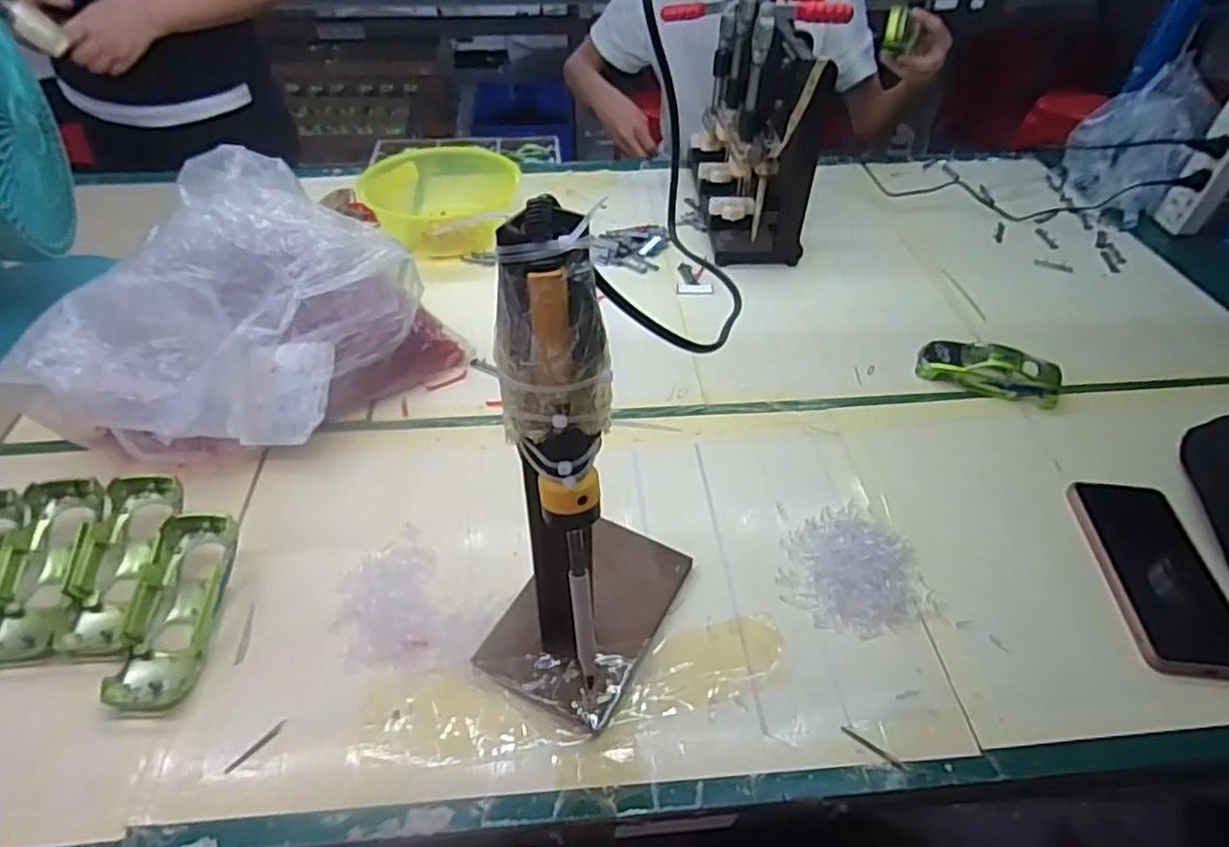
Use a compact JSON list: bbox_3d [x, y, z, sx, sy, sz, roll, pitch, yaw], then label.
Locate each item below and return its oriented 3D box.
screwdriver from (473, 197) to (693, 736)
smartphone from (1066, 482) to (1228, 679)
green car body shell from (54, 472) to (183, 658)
[{"bbox_3d":[-0.014,0.029,0.377,0.097,0.320,0.146,23,49,20],"label":"screwdriver"},{"bbox_3d":[0.422,0.113,0.520,0.084,0.015,0.168,3,50,4],"label":"smartphone"},{"bbox_3d":[-0.368,0.102,0.500,0.060,0.050,0.130,1,45,0],"label":"green car body shell"}]

